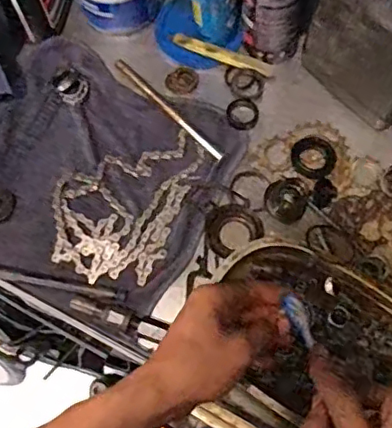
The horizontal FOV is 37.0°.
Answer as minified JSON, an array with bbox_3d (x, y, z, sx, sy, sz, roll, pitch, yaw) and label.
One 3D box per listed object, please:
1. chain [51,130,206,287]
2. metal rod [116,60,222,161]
[{"bbox_3d":[-0.079,-0.016,0.618,0.127,0.009,0.180,17,71,8],"label":"chain"},{"bbox_3d":[-0.032,-0.119,0.663,0.010,0.005,0.173,-41,74,-13],"label":"metal rod"}]

